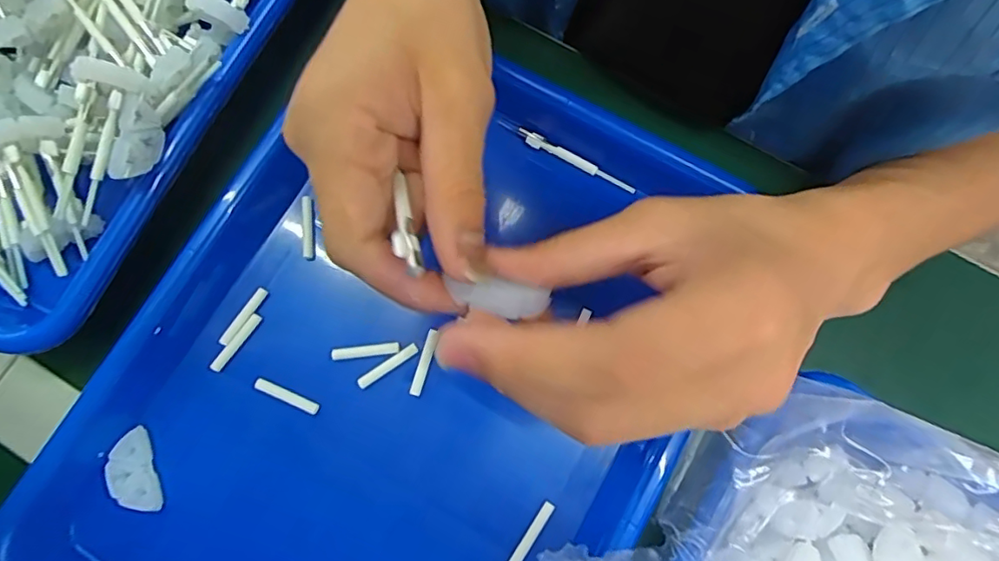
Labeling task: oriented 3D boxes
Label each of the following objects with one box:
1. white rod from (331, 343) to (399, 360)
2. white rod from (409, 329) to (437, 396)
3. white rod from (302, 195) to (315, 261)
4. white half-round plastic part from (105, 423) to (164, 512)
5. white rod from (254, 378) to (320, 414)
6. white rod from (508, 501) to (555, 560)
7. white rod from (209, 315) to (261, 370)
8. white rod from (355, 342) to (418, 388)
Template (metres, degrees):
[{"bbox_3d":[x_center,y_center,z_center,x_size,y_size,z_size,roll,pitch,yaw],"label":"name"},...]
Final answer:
[{"bbox_3d":[-0.068,0.035,0.279,0.034,0.004,0.006,-7,79,0],"label":"white rod"},{"bbox_3d":[-0.038,0.041,0.278,0.006,0.004,0.033,16,79,4],"label":"white rod"},{"bbox_3d":[-0.102,-0.028,0.296,0.006,0.005,0.034,-6,79,0],"label":"white rod"},{"bbox_3d":[-0.176,0.092,0.265,0.020,0.004,0.039,-16,77,-21],"label":"white half-round plastic part"},{"bbox_3d":[-0.106,0.058,0.276,0.033,0.004,0.006,23,80,5],"label":"white rod"},{"bbox_3d":[0.015,0.121,0.262,0.006,0.004,0.034,33,81,7],"label":"white rod"},{"bbox_3d":[-0.134,0.031,0.283,0.006,0.004,0.033,34,81,7],"label":"white rod"},{"bbox_3d":[-0.056,0.043,0.278,0.034,0.004,0.005,-34,80,-6],"label":"white rod"}]

